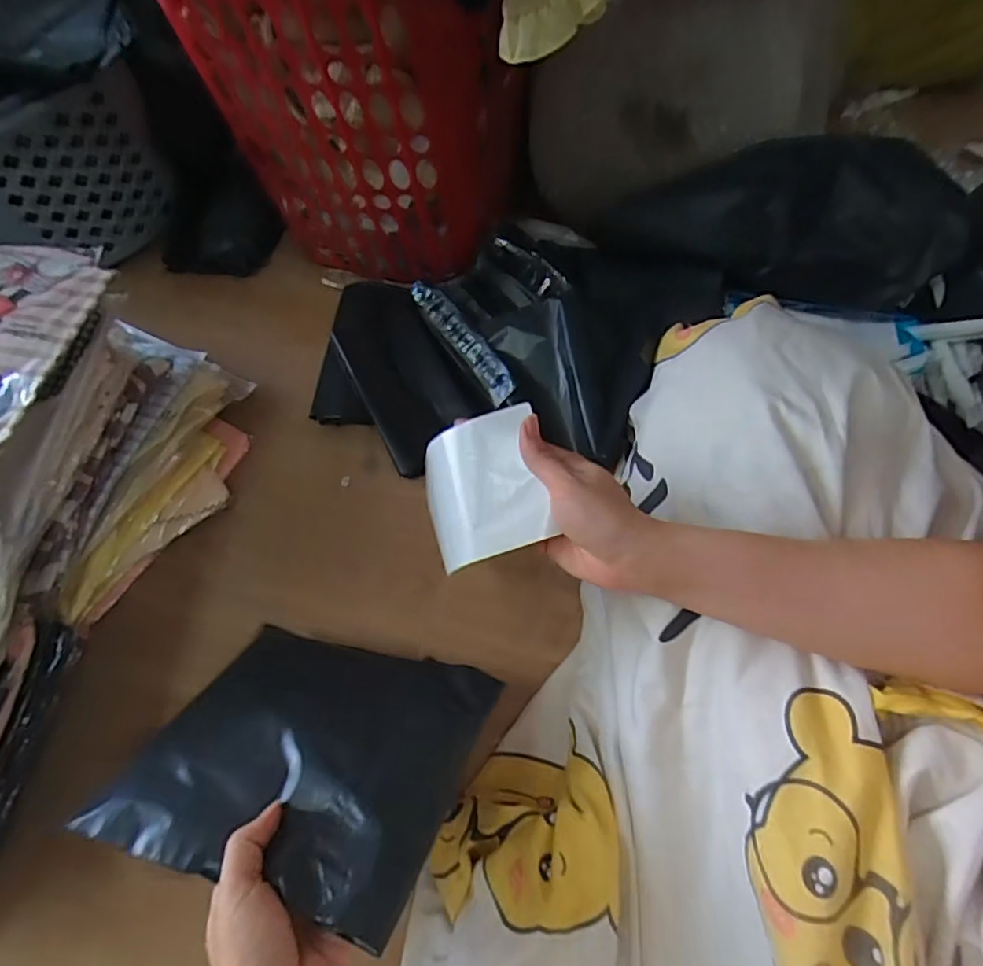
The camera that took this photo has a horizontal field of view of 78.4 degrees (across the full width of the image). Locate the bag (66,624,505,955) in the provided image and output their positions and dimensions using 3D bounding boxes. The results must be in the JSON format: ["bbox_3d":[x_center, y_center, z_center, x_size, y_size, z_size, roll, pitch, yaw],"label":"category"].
[{"bbox_3d":[-0.127,0.180,0.419,0.216,0.018,0.187,8,31,17],"label":"bag"}]

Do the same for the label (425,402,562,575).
[{"bbox_3d":[-0.008,0.004,0.444,0.099,0.011,0.099,-21,74,28],"label":"label"}]

